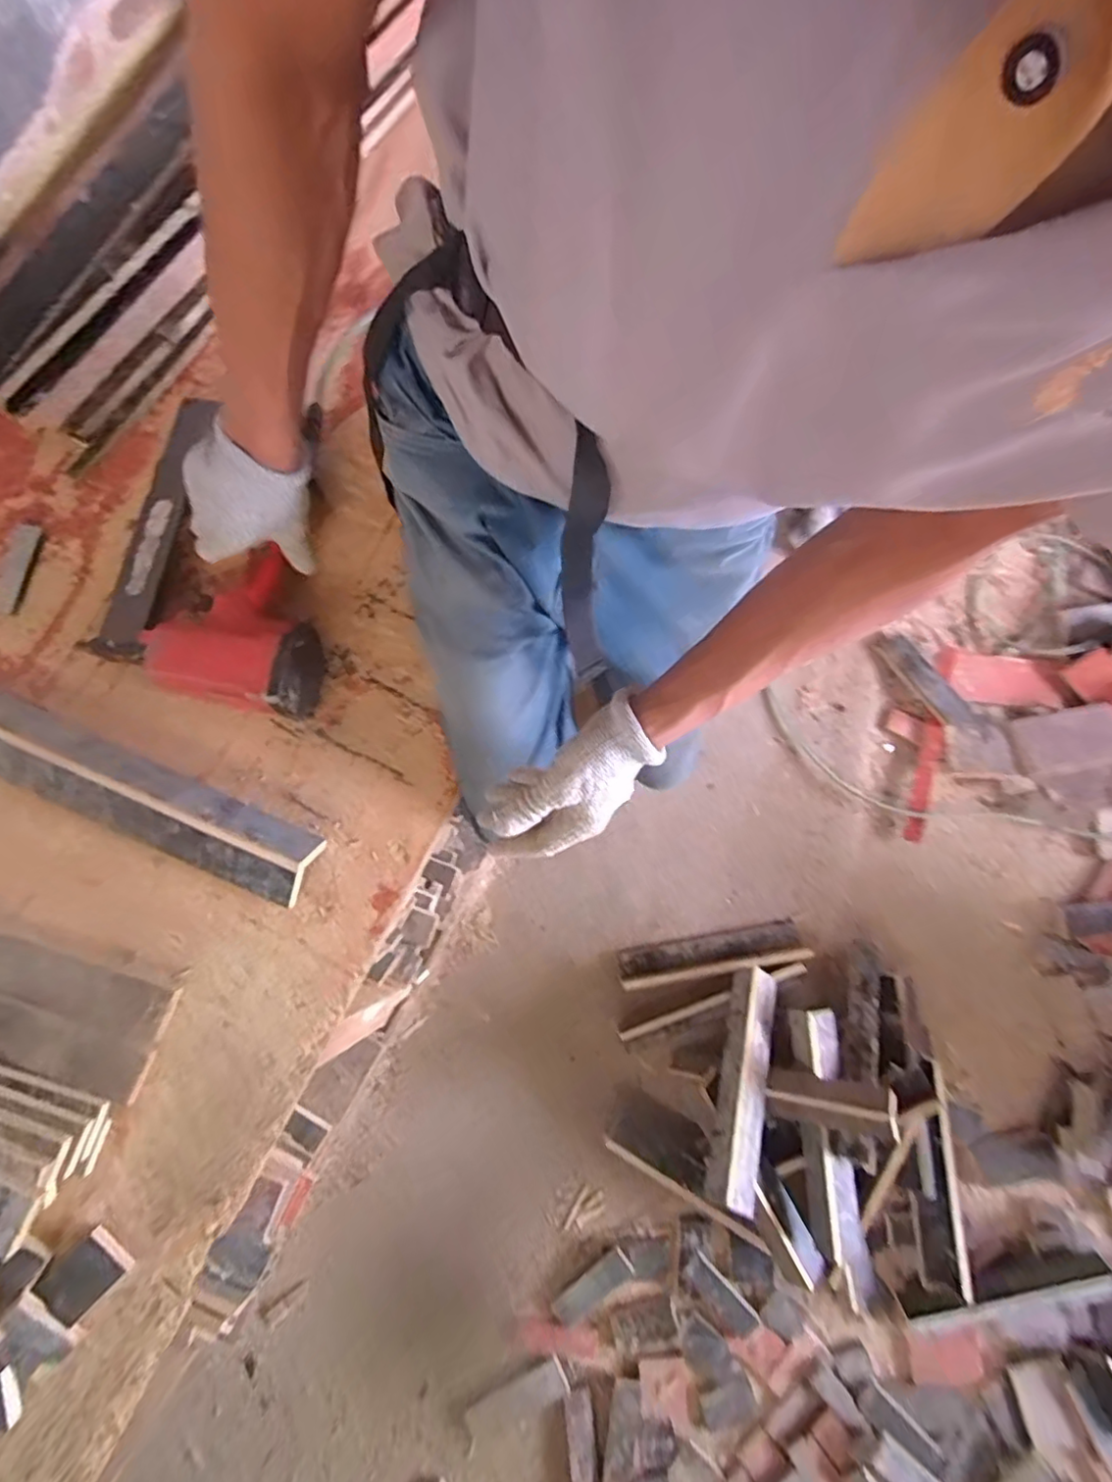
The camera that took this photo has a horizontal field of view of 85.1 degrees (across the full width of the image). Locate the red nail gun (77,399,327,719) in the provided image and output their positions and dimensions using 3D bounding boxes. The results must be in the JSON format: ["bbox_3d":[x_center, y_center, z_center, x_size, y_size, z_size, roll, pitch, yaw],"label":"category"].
[{"bbox_3d":[-0.350,-0.189,0.646,0.222,0.084,0.341,1,74,2],"label":"red nail gun"}]

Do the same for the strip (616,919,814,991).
[{"bbox_3d":[0.320,0.440,1.250,0.386,0.017,0.083,-9,47,-5],"label":"strip"}]

